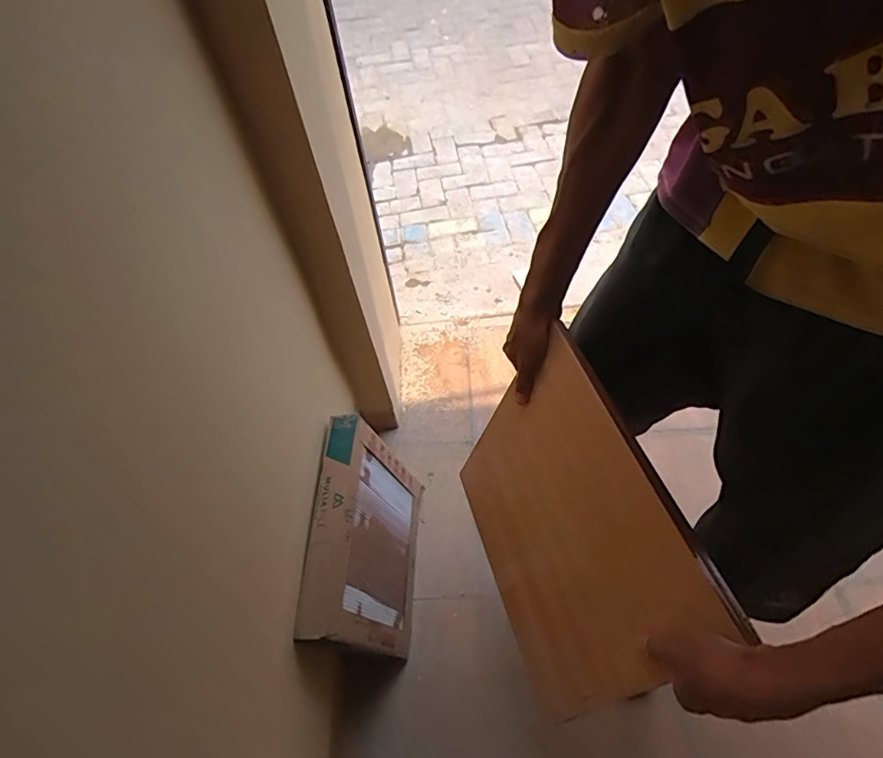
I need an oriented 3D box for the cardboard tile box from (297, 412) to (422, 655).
[{"bbox_3d":[-0.144,0.343,1.044,0.073,0.431,0.410,-8,56,17],"label":"cardboard tile box"}]

